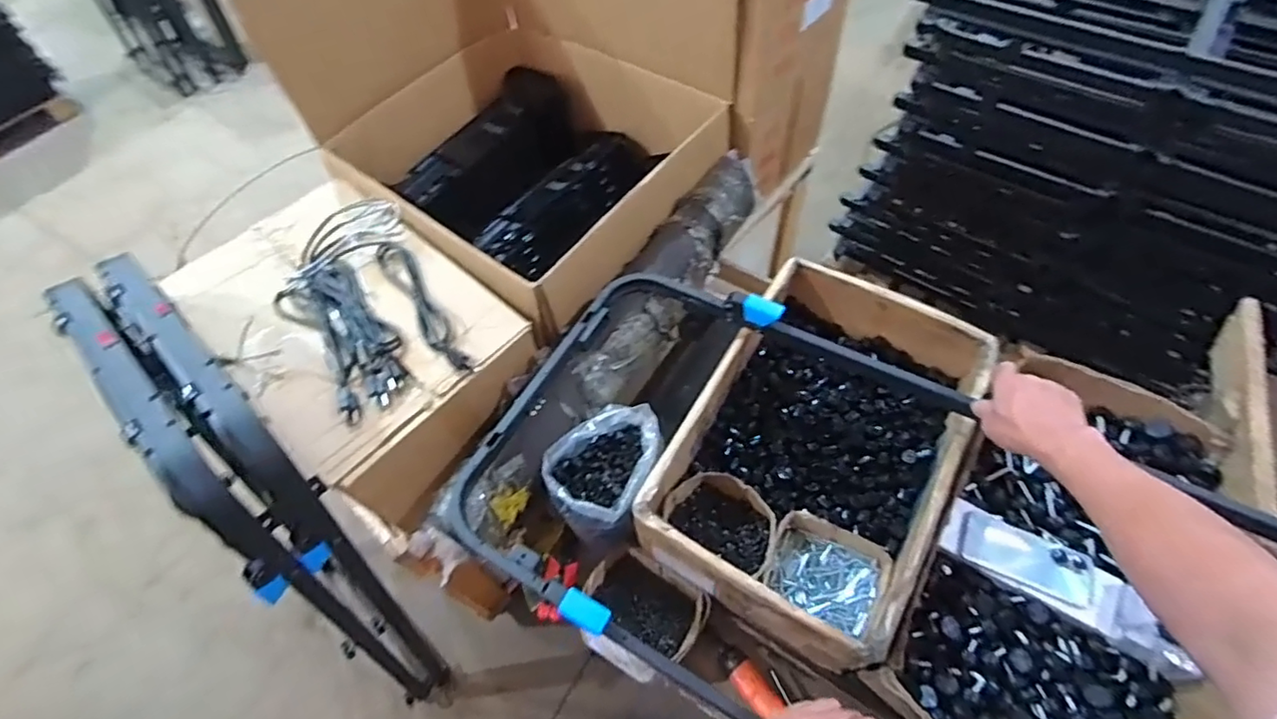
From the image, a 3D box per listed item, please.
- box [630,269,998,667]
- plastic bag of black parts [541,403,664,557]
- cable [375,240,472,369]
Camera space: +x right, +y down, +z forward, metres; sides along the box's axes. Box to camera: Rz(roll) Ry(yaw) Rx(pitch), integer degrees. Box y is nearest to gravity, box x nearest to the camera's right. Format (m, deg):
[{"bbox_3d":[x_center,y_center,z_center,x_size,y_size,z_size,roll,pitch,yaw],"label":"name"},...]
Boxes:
[{"bbox_3d":[0.282,0.119,0.879,0.353,0.137,0.540,26,63,20],"label":"box"},{"bbox_3d":[-0.035,0.176,0.866,0.179,0.120,0.156,-29,60,-14],"label":"plastic bag of black parts"},{"bbox_3d":[-0.330,-0.087,0.895,0.050,0.026,0.309,-32,60,-15],"label":"cable"}]

